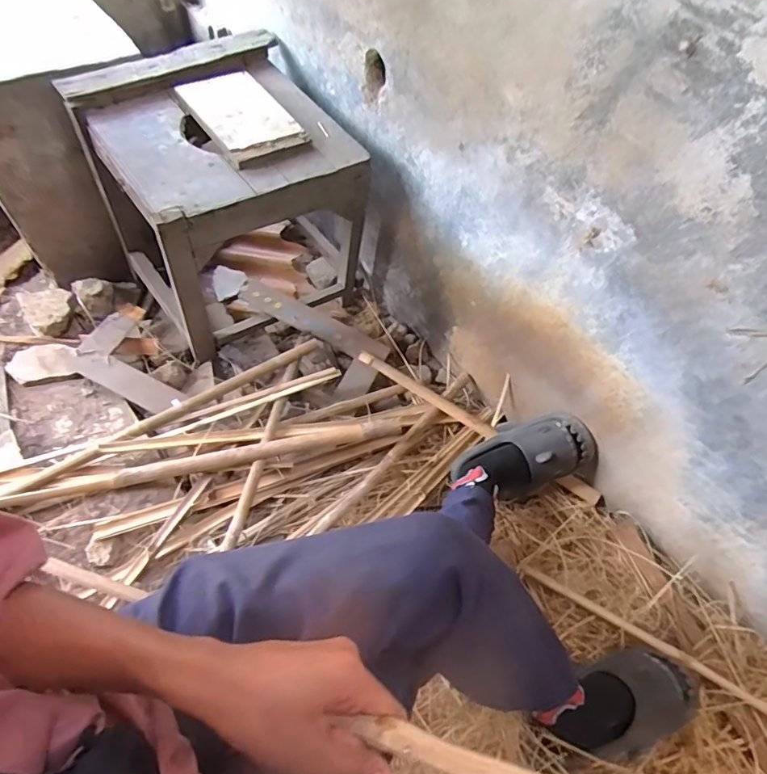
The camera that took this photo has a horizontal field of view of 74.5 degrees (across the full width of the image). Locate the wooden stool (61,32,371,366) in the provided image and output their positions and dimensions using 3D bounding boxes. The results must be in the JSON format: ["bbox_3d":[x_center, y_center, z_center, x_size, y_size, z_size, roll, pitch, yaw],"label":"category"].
[{"bbox_3d":[-0.338,-0.400,1.116,0.447,0.435,0.439,-29,64,-21],"label":"wooden stool"}]

